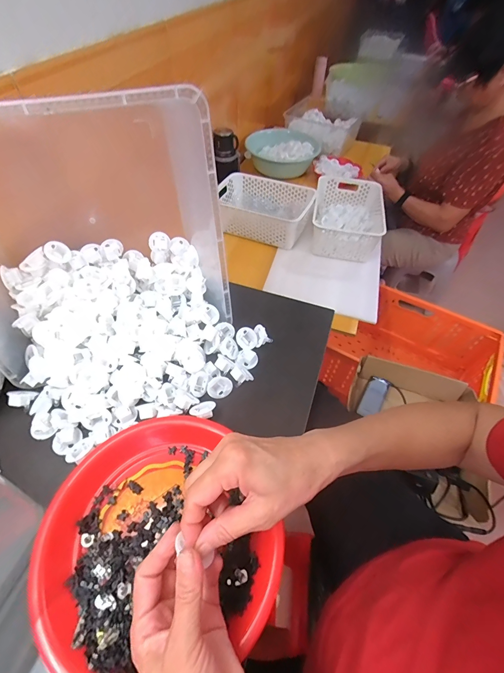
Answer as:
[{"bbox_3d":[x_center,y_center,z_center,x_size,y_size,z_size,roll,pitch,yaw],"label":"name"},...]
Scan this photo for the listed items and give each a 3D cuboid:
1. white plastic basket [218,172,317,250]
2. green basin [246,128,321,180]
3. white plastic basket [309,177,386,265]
[{"bbox_3d":[0.036,-0.428,1.050,0.320,0.099,0.209,19,55,11],"label":"white plastic basket"},{"bbox_3d":[0.124,-0.790,1.358,0.290,0.126,0.290,2,53,-2],"label":"green basin"},{"bbox_3d":[0.319,-0.401,1.047,0.223,0.121,0.316,11,53,4],"label":"white plastic basket"}]

